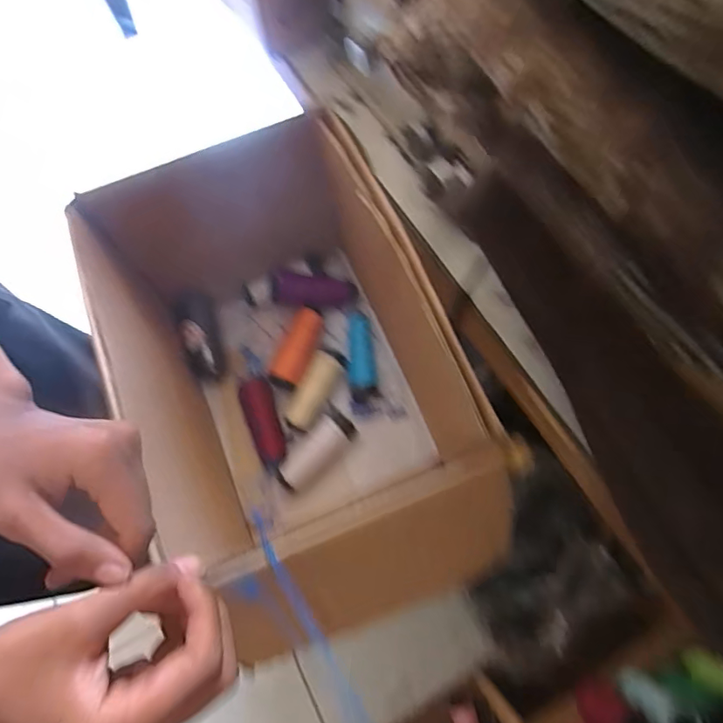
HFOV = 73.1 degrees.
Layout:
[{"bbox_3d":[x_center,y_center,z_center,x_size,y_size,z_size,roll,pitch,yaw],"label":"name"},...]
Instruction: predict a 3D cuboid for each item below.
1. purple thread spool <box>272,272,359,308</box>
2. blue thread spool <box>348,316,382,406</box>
[{"bbox_3d":[-0.064,-0.097,0.672,0.114,0.038,0.032,1,71,0],"label":"purple thread spool"},{"bbox_3d":[0.001,-0.006,0.669,0.037,0.032,0.121,-5,71,-2],"label":"blue thread spool"}]

